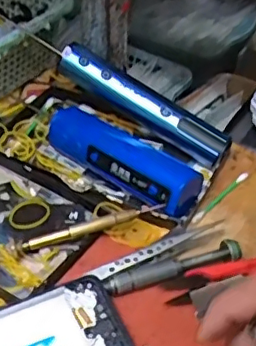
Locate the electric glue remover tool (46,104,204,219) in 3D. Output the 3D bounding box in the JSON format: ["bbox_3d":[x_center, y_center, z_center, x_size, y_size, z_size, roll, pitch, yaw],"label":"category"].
[{"bbox_3d":[-0.006,-0.012,0.455,0.136,0.036,0.037,30,50,27],"label":"electric glue remover tool"}]

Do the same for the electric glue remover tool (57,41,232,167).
[{"bbox_3d":[0.013,-0.058,0.479,0.154,0.028,0.023,33,49,8],"label":"electric glue remover tool"}]

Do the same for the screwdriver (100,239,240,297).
[{"bbox_3d":[0.029,0.062,0.386,0.092,0.015,0.015,-11,45,-14],"label":"screwdriver"}]

